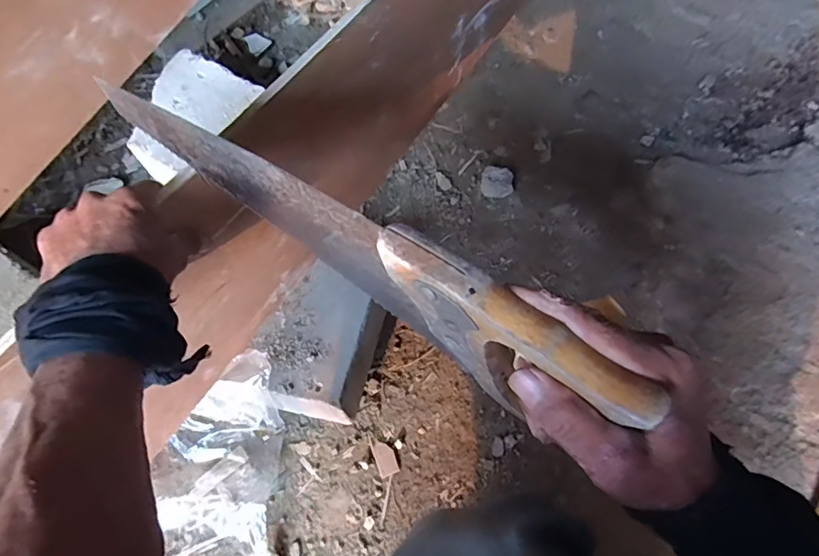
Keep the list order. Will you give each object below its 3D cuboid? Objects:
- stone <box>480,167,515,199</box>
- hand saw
[{"bbox_3d":[0.139,-0.151,0.793,0.053,0.033,0.049,0,69,-1],"label":"stone"},{"bbox_3d":[-0.056,-0.026,0.338,0.432,0.096,0.028,31,65,26],"label":"hand saw"}]

